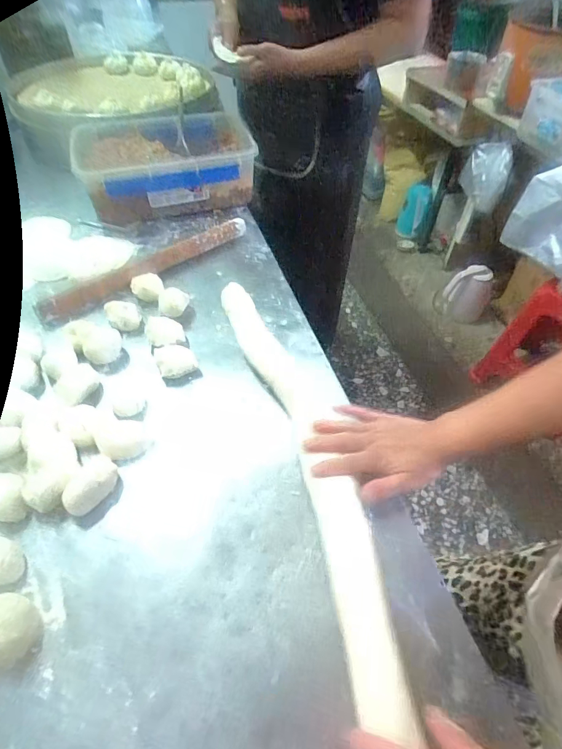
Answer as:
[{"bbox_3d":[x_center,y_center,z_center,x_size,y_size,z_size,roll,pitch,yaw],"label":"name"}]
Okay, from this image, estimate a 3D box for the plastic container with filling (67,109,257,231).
[{"bbox_3d":[-0.240,-0.451,0.889,0.366,0.117,0.247,-15,53,-14],"label":"plastic container with filling"}]

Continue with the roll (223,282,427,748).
[{"bbox_3d":[0.036,0.108,0.470,0.096,0.044,0.672,-10,47,-11],"label":"roll"}]

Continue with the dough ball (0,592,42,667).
[{"bbox_3d":[-0.246,0.228,0.367,0.048,0.041,0.050,1,49,-1],"label":"dough ball"}]

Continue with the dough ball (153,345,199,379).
[{"bbox_3d":[-0.155,-0.023,0.599,0.053,0.032,0.065,-19,53,-18],"label":"dough ball"}]

